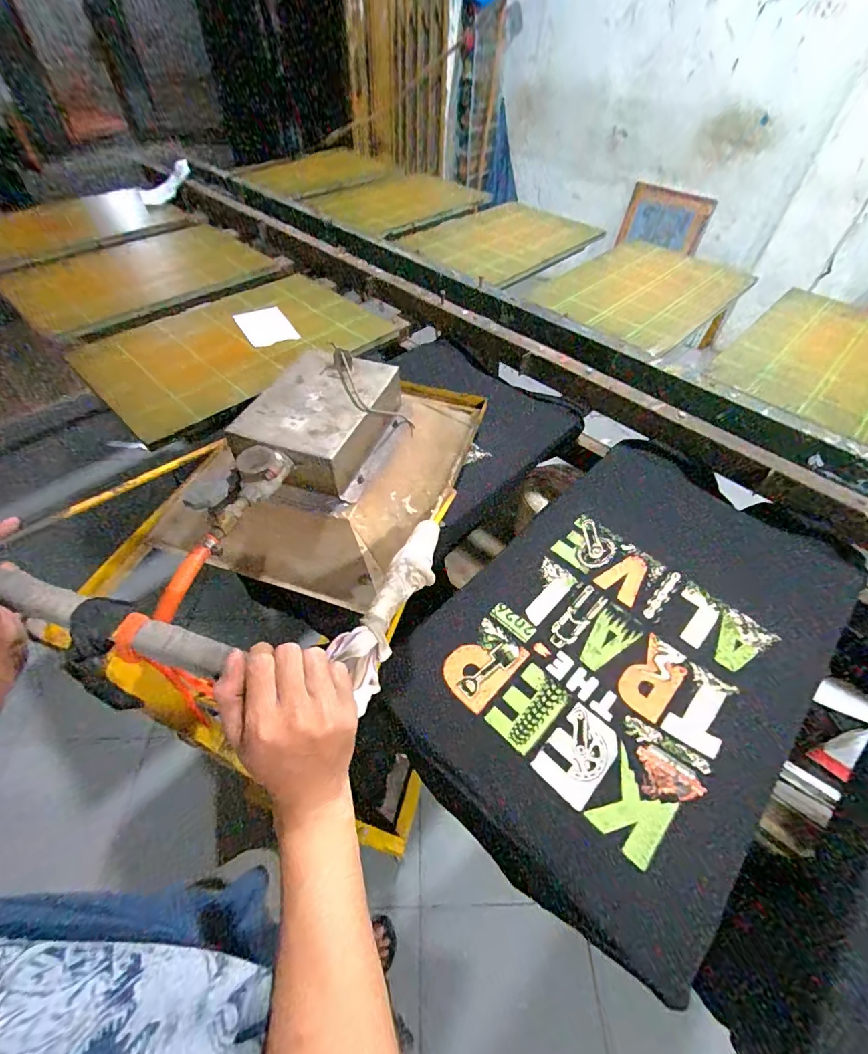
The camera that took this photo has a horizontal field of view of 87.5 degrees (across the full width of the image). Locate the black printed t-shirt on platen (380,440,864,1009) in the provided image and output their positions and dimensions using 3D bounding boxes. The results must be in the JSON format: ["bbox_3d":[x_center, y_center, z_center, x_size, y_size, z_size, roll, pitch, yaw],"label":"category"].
[{"bbox_3d":[0.272,0.130,0.608,0.396,0.042,0.646,37,59,25],"label":"black printed t-shirt on platen"}]

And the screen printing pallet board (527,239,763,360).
[{"bbox_3d":[0.553,-0.639,1.214,0.392,0.034,0.610,37,59,25],"label":"screen printing pallet board"}]

